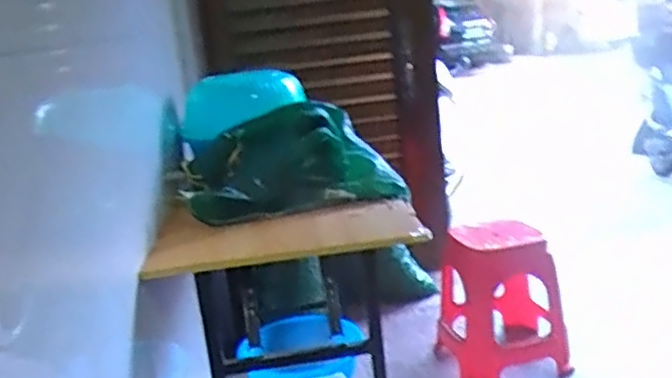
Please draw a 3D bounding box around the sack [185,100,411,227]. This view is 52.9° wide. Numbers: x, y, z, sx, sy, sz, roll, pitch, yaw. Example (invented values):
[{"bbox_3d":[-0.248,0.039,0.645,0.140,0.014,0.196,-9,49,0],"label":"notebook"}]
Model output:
[{"bbox_3d":[-0.123,-0.070,1.751,0.507,0.250,0.285,-11,15,-15],"label":"sack"}]

